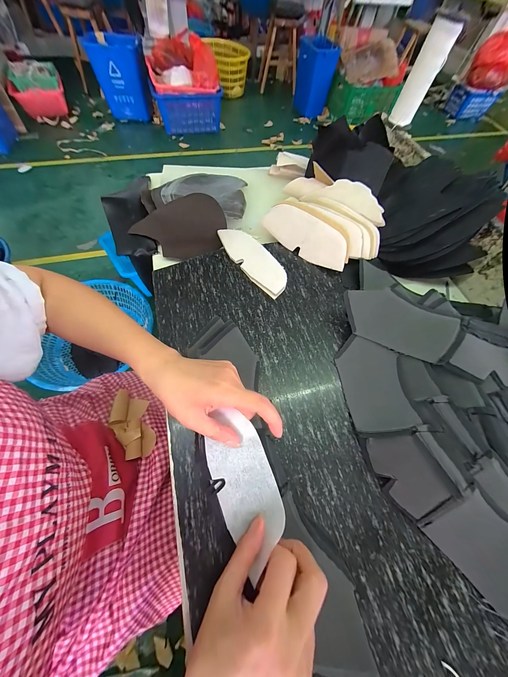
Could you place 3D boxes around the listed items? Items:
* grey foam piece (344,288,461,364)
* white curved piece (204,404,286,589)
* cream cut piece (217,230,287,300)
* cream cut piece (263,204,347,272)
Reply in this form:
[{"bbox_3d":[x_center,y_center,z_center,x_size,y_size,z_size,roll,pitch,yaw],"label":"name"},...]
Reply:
[{"bbox_3d":[0.183,-0.023,0.295,0.131,0.013,0.069,30,91,27],"label":"grey foam piece"},{"bbox_3d":[-0.011,0.144,0.228,0.059,0.019,0.138,-17,72,-11],"label":"white curved piece"},{"bbox_3d":[-0.002,-0.140,0.388,0.059,0.013,0.170,-32,70,-18],"label":"cream cut piece"},{"bbox_3d":[0.091,-0.181,0.392,0.162,0.067,0.012,36,30,12],"label":"cream cut piece"}]

